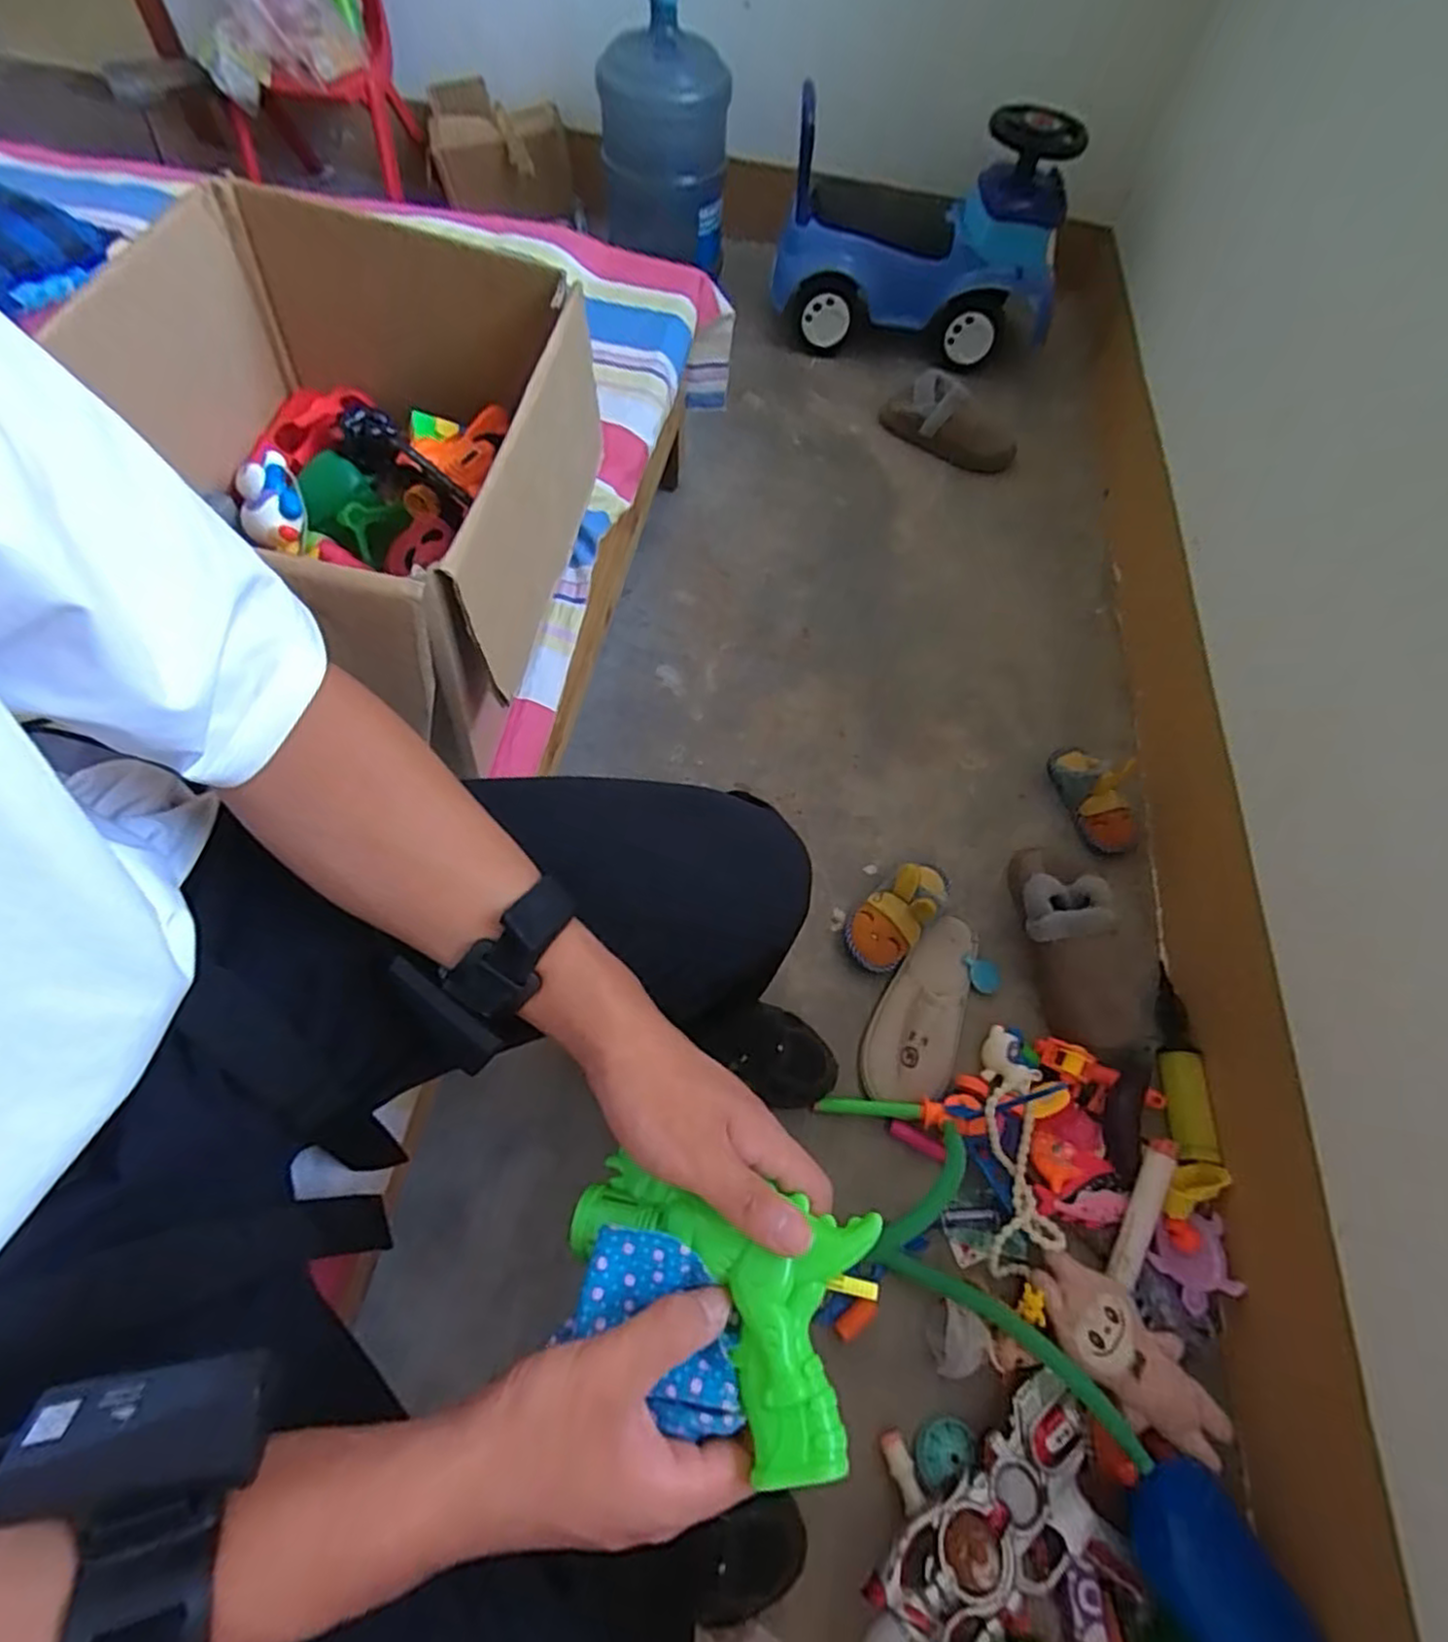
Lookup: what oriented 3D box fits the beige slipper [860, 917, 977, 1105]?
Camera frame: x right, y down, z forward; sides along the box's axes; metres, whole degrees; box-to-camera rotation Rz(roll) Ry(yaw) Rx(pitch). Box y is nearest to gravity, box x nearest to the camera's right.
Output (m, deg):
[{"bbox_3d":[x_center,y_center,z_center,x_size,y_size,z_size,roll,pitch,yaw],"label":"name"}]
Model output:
[{"bbox_3d":[0.241,0.218,0.844,0.099,0.045,0.247,23,63,9],"label":"beige slipper"}]

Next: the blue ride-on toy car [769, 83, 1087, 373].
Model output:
[{"bbox_3d":[0.384,-1.121,1.322,0.536,0.403,0.224,4,62,-3],"label":"blue ride-on toy car"}]

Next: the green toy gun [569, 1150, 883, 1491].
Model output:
[{"bbox_3d":[-0.007,0.214,0.310,0.133,0.040,0.093,4,57,19],"label":"green toy gun"}]

